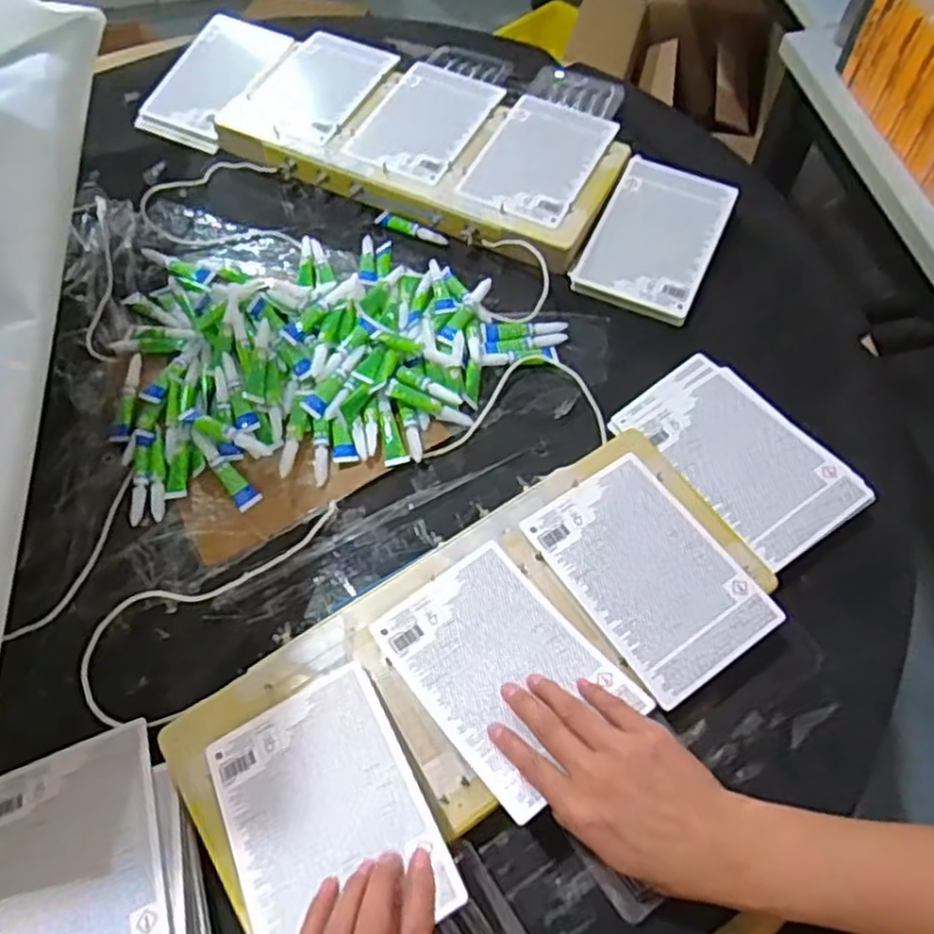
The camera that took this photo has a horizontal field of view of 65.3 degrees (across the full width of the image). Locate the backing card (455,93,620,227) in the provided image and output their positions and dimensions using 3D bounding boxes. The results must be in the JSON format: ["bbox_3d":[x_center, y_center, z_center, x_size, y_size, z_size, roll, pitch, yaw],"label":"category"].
[{"bbox_3d":[0.077,-0.325,0.760,0.116,0.006,0.172,25,65,14],"label":"backing card"}]

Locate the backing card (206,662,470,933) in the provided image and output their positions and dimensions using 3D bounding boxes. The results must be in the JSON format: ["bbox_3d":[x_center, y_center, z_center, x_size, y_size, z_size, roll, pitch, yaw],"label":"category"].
[{"bbox_3d":[-0.087,0.210,0.443,0.116,0.004,0.164,-30,50,-8],"label":"backing card"}]

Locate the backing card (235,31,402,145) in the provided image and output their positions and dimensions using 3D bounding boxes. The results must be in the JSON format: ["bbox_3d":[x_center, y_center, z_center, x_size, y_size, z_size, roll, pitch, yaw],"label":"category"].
[{"bbox_3d":[-0.165,-0.426,0.813,0.118,0.006,0.171,25,65,14],"label":"backing card"}]

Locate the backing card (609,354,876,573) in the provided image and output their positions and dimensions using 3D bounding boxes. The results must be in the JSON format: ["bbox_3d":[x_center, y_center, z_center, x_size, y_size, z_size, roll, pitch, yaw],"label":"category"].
[{"bbox_3d":[0.227,-0.014,0.610,0.113,0.010,0.189,-36,60,-14],"label":"backing card"}]

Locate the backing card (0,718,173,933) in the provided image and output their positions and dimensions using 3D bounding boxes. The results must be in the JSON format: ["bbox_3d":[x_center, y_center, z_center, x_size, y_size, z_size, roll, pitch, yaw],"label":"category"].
[{"bbox_3d":[-0.251,0.257,0.461,0.112,0.005,0.164,-21,52,-10],"label":"backing card"}]

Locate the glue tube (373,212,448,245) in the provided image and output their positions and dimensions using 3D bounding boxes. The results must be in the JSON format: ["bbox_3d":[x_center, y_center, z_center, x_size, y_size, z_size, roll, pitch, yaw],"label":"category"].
[{"bbox_3d":[-0.059,-0.247,0.756,0.083,0.012,0.013,26,66,13],"label":"glue tube"}]

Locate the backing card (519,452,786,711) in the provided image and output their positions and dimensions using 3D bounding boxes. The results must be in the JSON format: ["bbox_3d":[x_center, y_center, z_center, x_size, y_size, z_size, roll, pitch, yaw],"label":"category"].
[{"bbox_3d":[0.134,0.076,0.541,0.114,0.006,0.168,-31,66,-15],"label":"backing card"}]

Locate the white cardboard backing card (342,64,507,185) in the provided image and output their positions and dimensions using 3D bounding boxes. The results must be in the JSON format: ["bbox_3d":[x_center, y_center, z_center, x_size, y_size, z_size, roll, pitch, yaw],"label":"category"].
[{"bbox_3d":[-0.045,-0.373,0.784,0.116,0.005,0.160,24,64,14],"label":"white cardboard backing card"}]

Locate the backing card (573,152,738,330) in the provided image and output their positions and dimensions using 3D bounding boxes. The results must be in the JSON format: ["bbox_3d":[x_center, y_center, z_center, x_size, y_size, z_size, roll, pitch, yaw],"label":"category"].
[{"bbox_3d":[0.192,-0.235,0.734,0.119,0.014,0.177,24,73,14],"label":"backing card"}]

